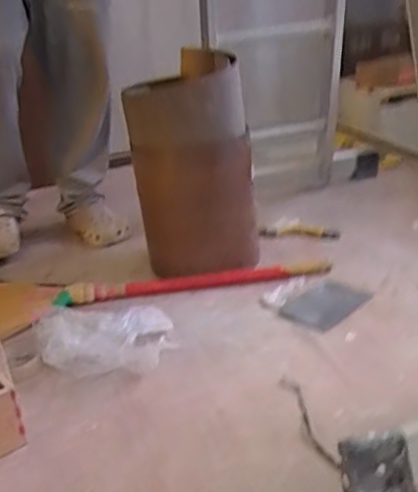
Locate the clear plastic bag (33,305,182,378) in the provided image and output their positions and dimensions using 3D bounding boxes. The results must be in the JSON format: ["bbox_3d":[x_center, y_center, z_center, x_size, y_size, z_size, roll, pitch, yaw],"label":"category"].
[{"bbox_3d":[-0.188,0.157,1.107,0.245,0.048,0.228,-8,22,-3],"label":"clear plastic bag"}]

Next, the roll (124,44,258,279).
[{"bbox_3d":[-0.036,-0.169,1.367,0.244,0.425,0.238,-7,22,-1],"label":"roll"}]

